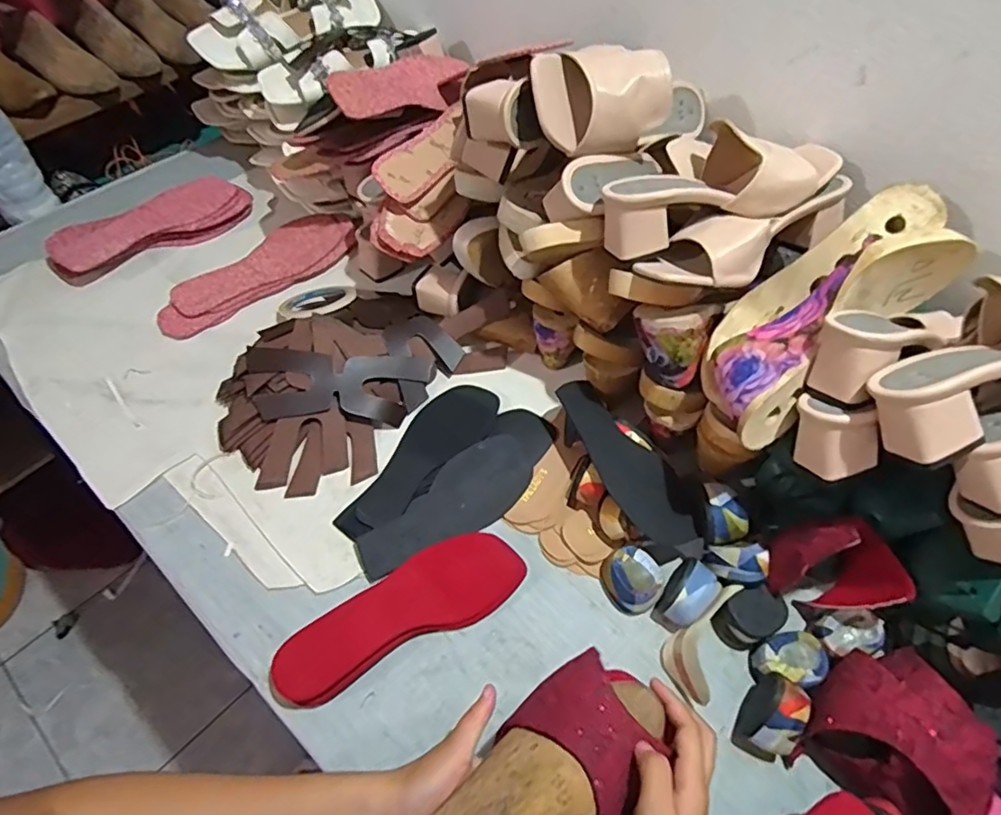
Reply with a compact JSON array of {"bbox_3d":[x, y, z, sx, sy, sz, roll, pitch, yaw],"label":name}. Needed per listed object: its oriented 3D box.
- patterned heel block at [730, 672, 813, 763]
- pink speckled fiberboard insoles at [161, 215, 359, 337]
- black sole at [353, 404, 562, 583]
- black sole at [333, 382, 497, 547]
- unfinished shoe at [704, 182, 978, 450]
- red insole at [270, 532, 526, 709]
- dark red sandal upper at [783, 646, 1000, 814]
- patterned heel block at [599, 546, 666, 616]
[{"bbox_3d":[0.236,0.268,0.512,0.039,0.057,0.060,28,60,16],"label":"patterned heel block"},{"bbox_3d":[-0.324,-0.186,0.799,0.280,0.019,0.087,-39,66,-24],"label":"pink speckled fiberboard insoles"},{"bbox_3d":[-0.035,0.091,0.634,0.079,0.014,0.254,38,63,21],"label":"black sole"},{"bbox_3d":[-0.085,0.055,0.655,0.077,0.011,0.224,28,60,16],"label":"black sole"},{"bbox_3d":[0.278,-0.084,0.523,0.265,0.087,0.121,-44,66,-2],"label":"unfinished shoe"},{"bbox_3d":[-0.091,0.195,0.557,0.238,0.038,0.079,-30,62,-20],"label":"red insole"},{"bbox_3d":[0.332,0.271,0.491,0.127,0.081,0.131,35,62,19],"label":"dark red sandal upper"},{"bbox_3d":[0.131,0.170,0.589,0.049,0.035,0.057,-23,60,-17],"label":"patterned heel block"}]

